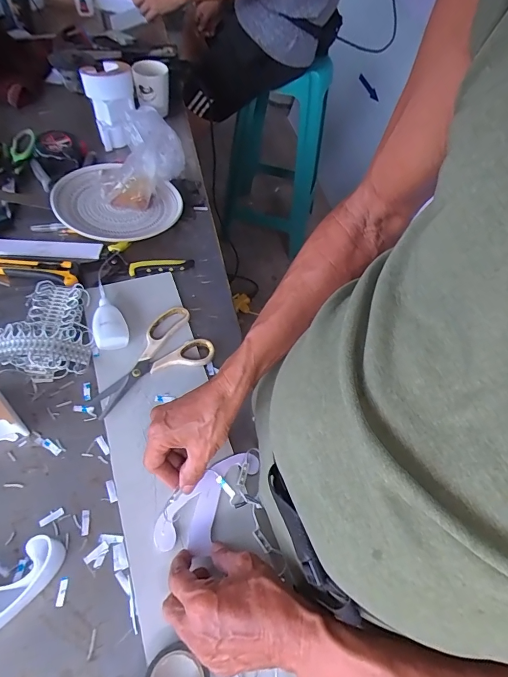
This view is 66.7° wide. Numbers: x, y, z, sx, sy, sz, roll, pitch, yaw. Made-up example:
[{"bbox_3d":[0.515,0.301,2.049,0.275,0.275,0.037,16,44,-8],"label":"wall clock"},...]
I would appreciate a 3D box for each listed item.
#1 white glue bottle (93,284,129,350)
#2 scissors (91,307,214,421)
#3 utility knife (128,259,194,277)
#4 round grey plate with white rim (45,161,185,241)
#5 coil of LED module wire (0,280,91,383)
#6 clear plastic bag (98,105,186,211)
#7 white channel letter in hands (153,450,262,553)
[{"bbox_3d":[-0.208,-0.031,0.549,0.043,0.027,0.095,-16,60,-14],"label":"white glue bottle"},{"bbox_3d":[-0.149,0.023,0.532,0.166,0.010,0.103,-28,64,-20],"label":"scissors"},{"bbox_3d":[-0.149,-0.117,0.624,0.102,0.015,0.022,-9,59,-10],"label":"utility knife"},{"bbox_3d":[-0.234,-0.232,0.664,0.192,0.048,0.182,2,57,-3],"label":"round grey plate with white rim"},{"bbox_3d":[-0.291,-0.018,0.529,0.124,0.034,0.150,-4,58,-7],"label":"coil of LED module wire"},{"bbox_3d":[-0.203,-0.321,0.692,0.107,0.096,0.211,20,57,5],"label":"clear plastic bag"},{"bbox_3d":[-0.048,0.177,0.428,0.060,0.022,0.137,38,62,18],"label":"white channel letter in hands"}]

